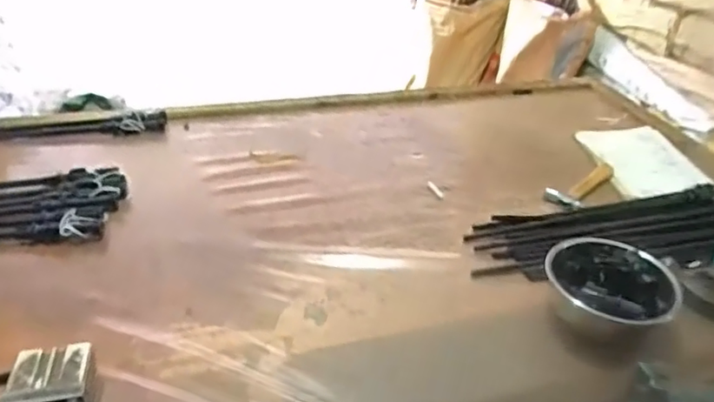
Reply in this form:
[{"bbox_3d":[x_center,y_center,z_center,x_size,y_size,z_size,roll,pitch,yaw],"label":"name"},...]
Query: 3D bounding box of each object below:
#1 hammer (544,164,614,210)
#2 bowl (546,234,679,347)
[{"bbox_3d":[0.373,-0.025,0.955,0.061,0.028,0.169,29,42,34],"label":"hammer"},{"bbox_3d":[0.296,0.104,0.686,0.141,0.066,0.141,2,33,-1],"label":"bowl"}]

